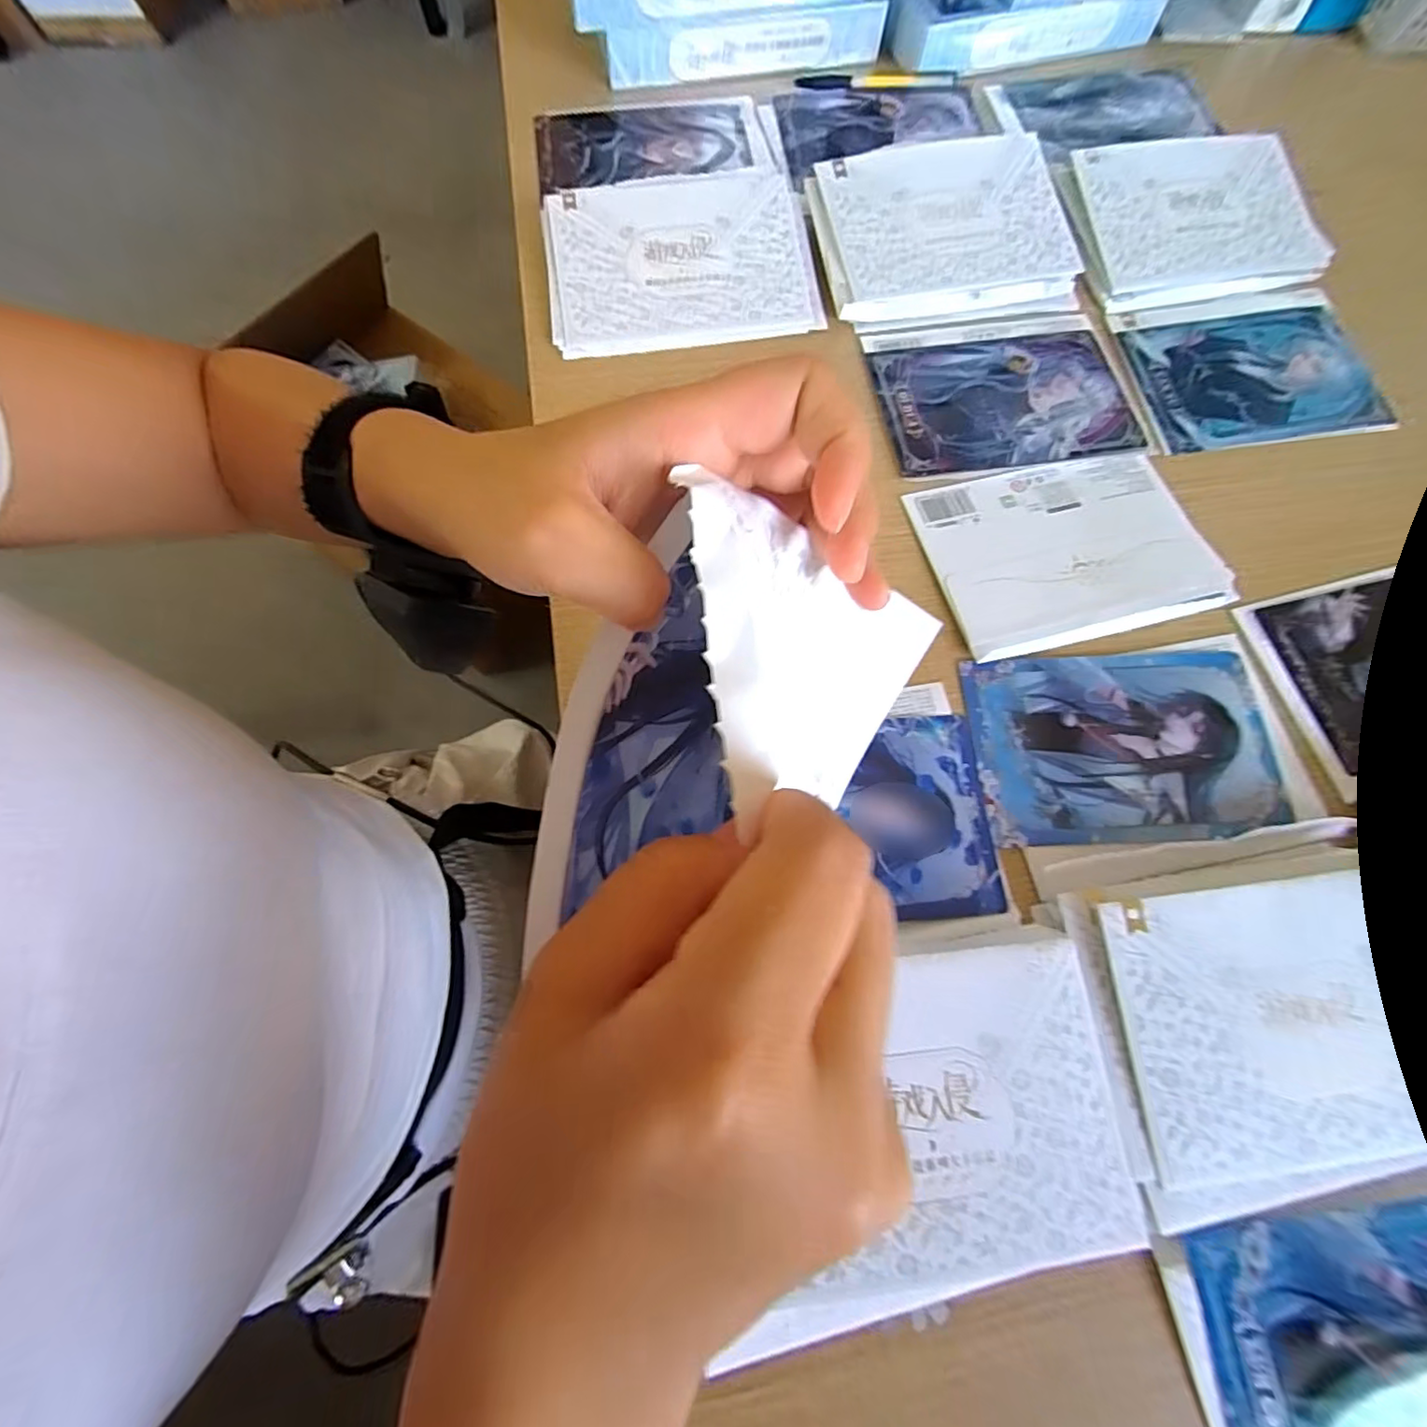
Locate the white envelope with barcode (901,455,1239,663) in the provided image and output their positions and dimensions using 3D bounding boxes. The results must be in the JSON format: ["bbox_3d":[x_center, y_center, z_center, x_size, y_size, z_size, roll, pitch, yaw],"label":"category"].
[{"bbox_3d":[0.224,-0.105,0.378,0.172,0.012,0.123,-12,73,-6],"label":"white envelope with barcode"}]

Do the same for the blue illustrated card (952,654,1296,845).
[{"bbox_3d":[0.237,0.018,0.344,0.173,0.004,0.108,-3,71,-3],"label":"blue illustrated card"}]

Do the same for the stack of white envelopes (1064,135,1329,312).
[{"bbox_3d":[0.377,-0.382,0.462,0.192,0.025,0.135,-9,72,-5],"label":"stack of white envelopes"}]

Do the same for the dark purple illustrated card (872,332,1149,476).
[{"bbox_3d":[0.202,-0.216,0.416,0.172,0.004,0.111,-7,72,-4],"label":"dark purple illustrated card"}]

